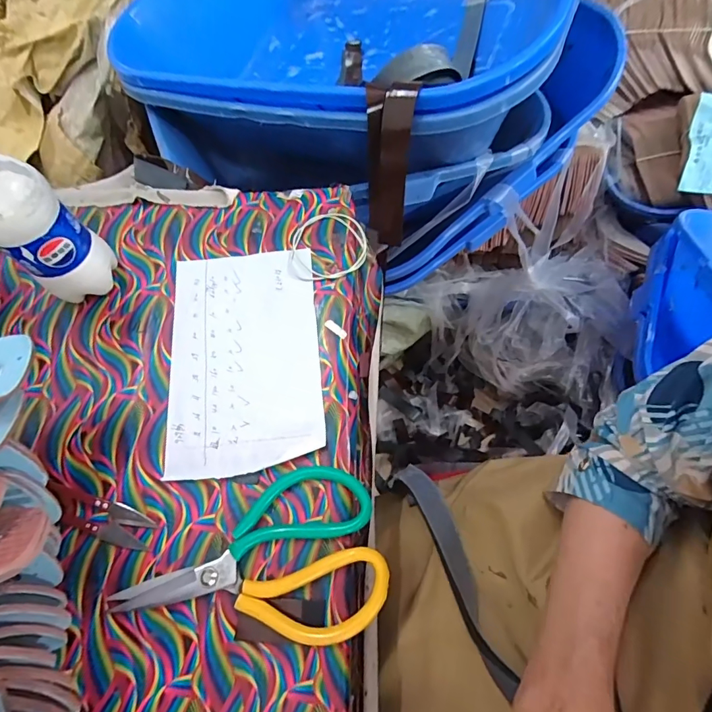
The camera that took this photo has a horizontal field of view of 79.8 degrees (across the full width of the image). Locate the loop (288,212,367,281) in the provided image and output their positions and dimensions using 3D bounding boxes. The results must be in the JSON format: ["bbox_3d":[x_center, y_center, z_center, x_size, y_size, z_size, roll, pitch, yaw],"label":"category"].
[{"bbox_3d":[-0.026,-0.106,0.407,0.072,0.004,0.079,0,68,0],"label":"loop"}]

